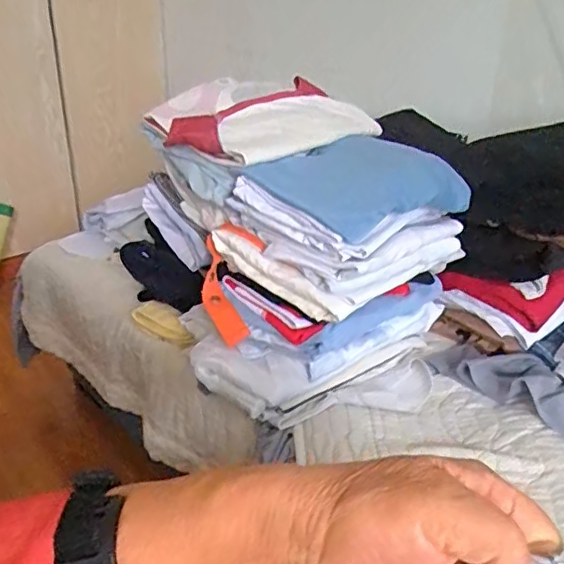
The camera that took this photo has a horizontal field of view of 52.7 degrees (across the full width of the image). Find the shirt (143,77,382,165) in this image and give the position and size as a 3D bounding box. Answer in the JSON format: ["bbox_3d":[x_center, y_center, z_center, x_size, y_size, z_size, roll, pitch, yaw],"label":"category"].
[{"bbox_3d":[-0.010,-0.229,0.778,0.293,0.055,0.194,-20,35,-36],"label":"shirt"}]

